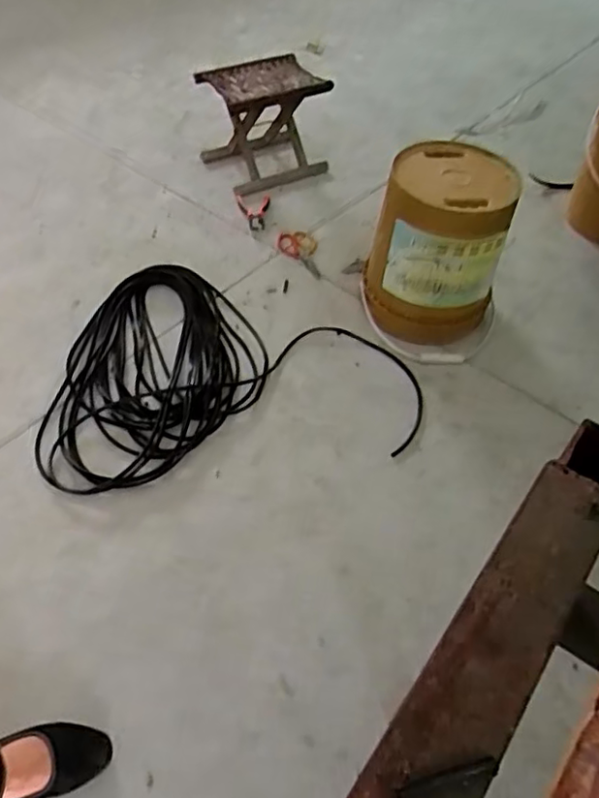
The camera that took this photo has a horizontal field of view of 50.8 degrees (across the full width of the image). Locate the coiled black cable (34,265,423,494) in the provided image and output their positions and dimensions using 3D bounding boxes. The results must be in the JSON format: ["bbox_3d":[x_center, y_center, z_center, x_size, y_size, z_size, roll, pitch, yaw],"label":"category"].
[{"bbox_3d":[-0.159,-0.090,1.415,0.796,0.044,0.582,-6,51,-8],"label":"coiled black cable"}]

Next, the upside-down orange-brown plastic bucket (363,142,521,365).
[{"bbox_3d":[0.309,-0.316,1.400,0.296,0.363,0.295,1,50,-1],"label":"upside-down orange-brown plastic bucket"}]

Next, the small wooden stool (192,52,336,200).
[{"bbox_3d":[-0.095,-0.790,1.813,0.304,0.316,0.276,-20,54,-18],"label":"small wooden stool"}]

